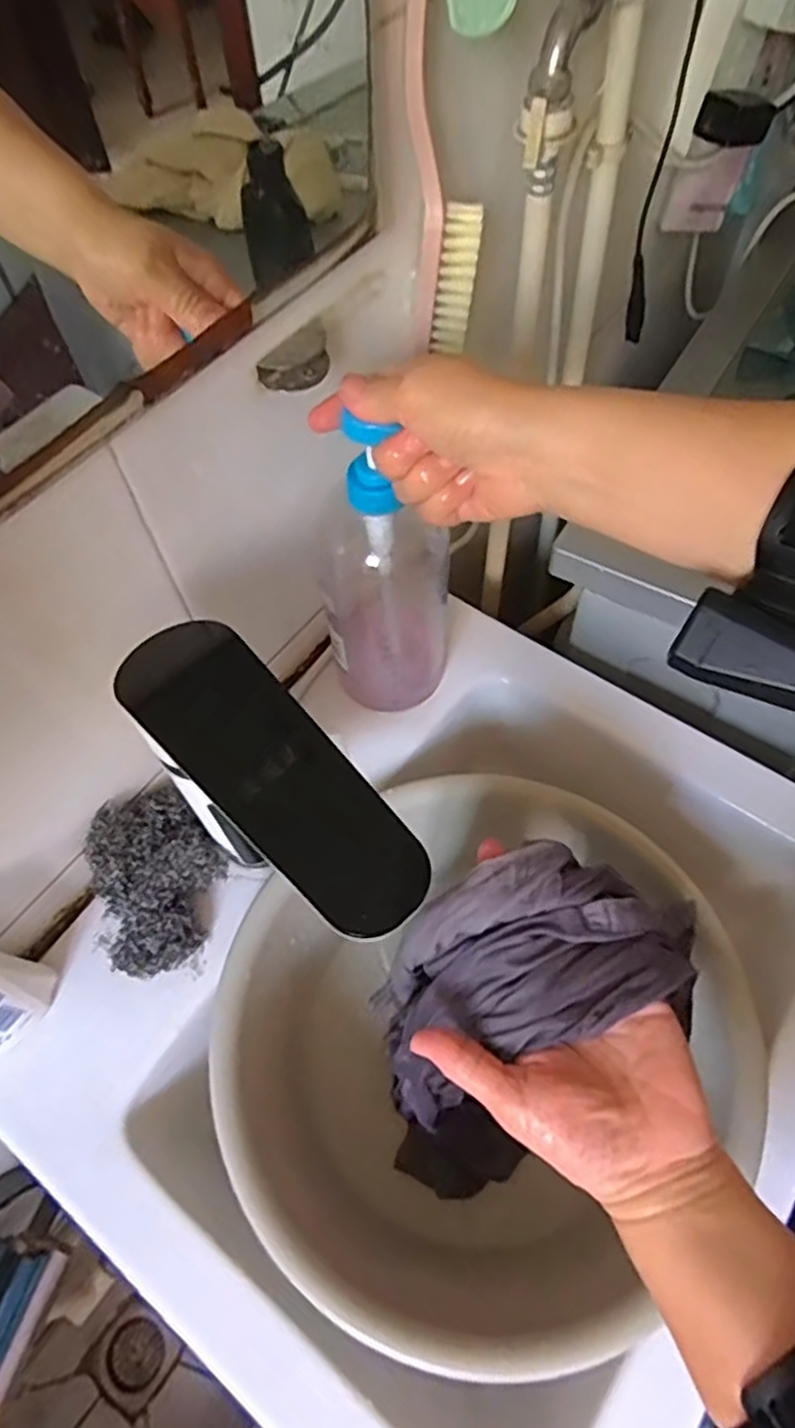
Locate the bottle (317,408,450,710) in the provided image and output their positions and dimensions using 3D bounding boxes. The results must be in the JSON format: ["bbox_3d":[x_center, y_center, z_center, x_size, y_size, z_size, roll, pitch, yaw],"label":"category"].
[{"bbox_3d":[-0.017,-0.095,0.488,0.082,0.248,0.075,-27,64,-8],"label":"bottle"}]

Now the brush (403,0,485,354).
[{"bbox_3d":[0.024,-0.285,0.373,0.041,0.208,0.024,3,61,4],"label":"brush"}]

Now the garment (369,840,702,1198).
[{"bbox_3d":[0.059,0.139,0.372,0.168,0.071,0.108,-31,64,-14],"label":"garment"}]

